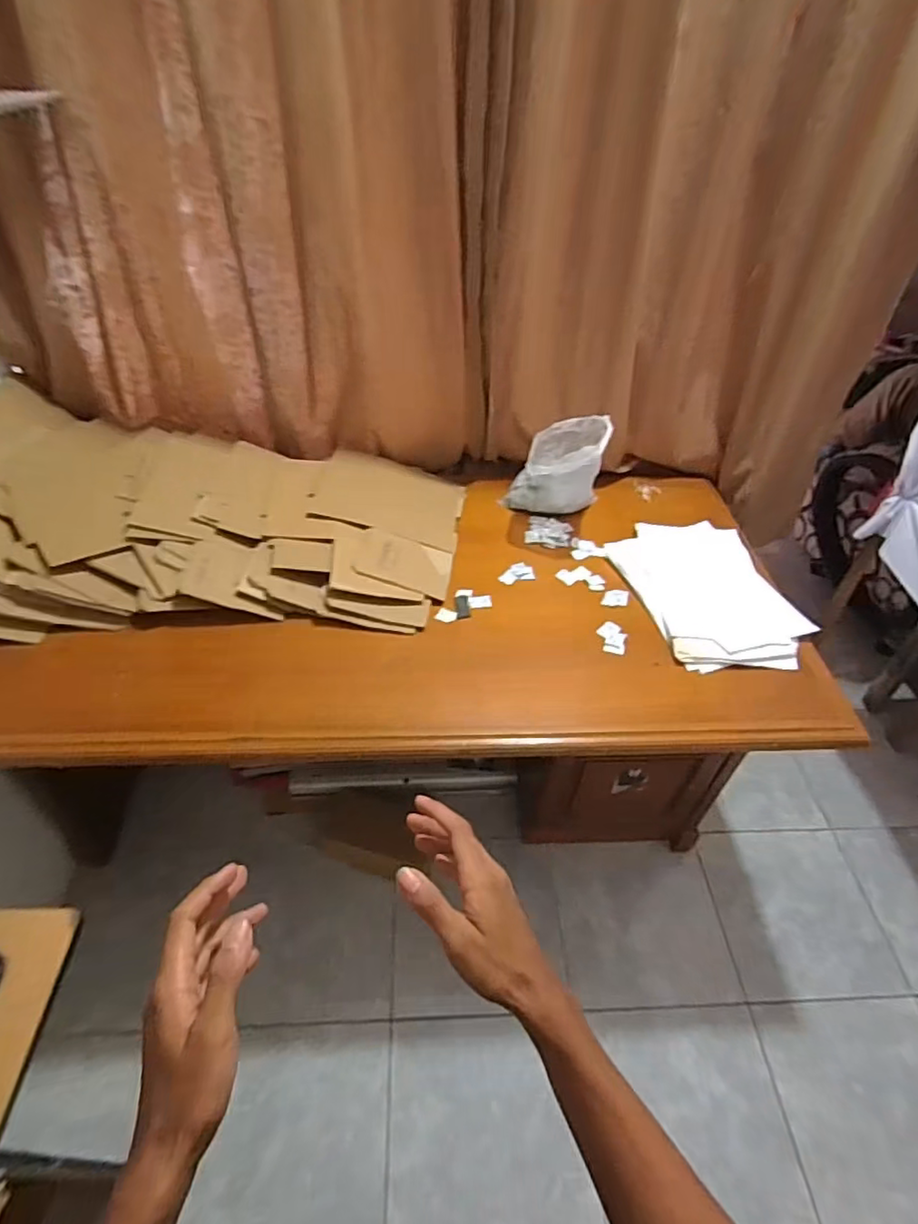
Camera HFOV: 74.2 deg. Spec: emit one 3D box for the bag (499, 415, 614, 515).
[{"bbox_3d":[0.209,-0.300,1.304,0.208,0.261,0.158,10,45,5],"label":"bag"}]

